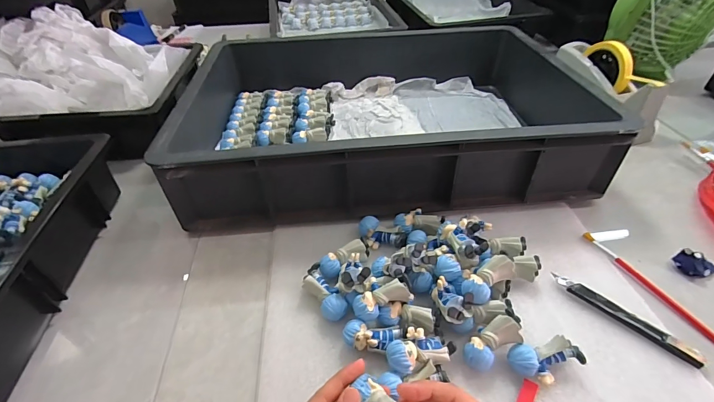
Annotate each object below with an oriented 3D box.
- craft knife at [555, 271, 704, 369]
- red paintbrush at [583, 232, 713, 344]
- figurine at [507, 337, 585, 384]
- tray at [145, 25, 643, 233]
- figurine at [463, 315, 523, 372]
[{"bbox_3d":[0.275,0.118,0.373,0.021,0.013,0.137,-32,50,-28],"label":"craft knife"},{"bbox_3d":[0.328,0.094,0.404,0.008,0.009,0.170,-17,45,-16],"label":"red paintbrush"},{"bbox_3d":[0.172,0.149,0.332,0.064,0.027,0.032,-7,43,-5],"label":"figurine"},{"bbox_3d":[0.037,-0.150,0.599,0.571,0.129,0.408,-6,41,-3],"label":"tray"},{"bbox_3d":[0.124,0.131,0.335,0.058,0.020,0.031,-37,49,-10],"label":"figurine"}]

